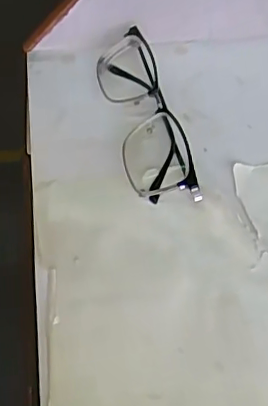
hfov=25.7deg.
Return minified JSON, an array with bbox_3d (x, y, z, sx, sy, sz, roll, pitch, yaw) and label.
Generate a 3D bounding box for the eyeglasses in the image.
[{"bbox_3d":[0.007,-0.058,0.386,0.039,0.024,0.140,-9,52,-9],"label":"eyeglasses"}]

